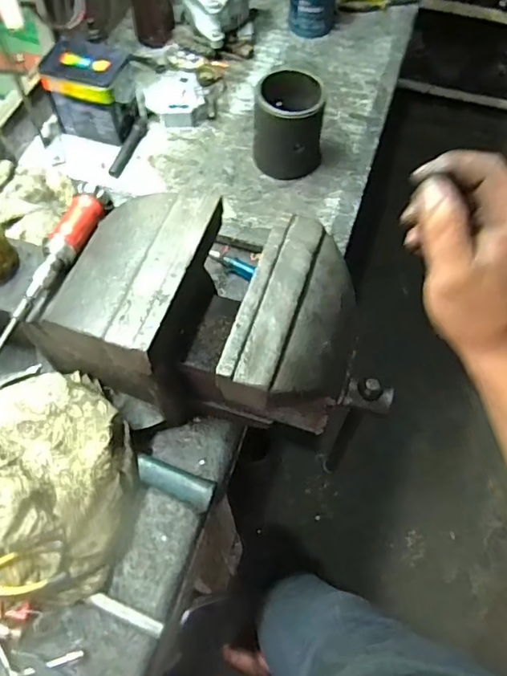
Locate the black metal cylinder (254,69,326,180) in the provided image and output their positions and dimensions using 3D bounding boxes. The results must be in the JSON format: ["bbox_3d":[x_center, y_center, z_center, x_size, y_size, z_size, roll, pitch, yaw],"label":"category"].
[{"bbox_3d":[0.060,-0.355,0.850,0.114,0.141,0.112,9,62,4],"label":"black metal cylinder"}]

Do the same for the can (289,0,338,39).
[{"bbox_3d":[0.124,-0.687,1.054,0.095,0.091,0.099,8,62,3],"label":"can"}]

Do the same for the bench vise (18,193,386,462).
[{"bbox_3d":[-0.056,-0.002,0.611,0.377,0.253,0.189,15,62,7],"label":"bench vise"}]

